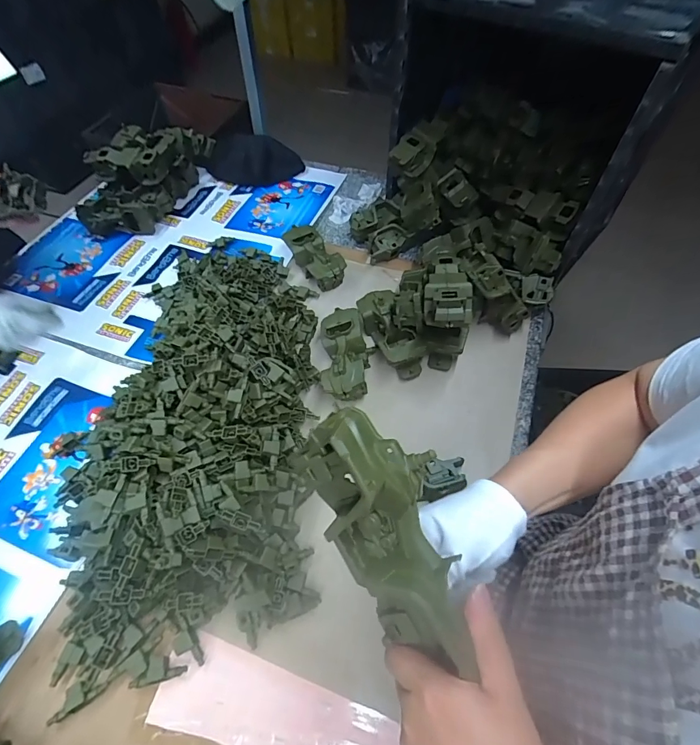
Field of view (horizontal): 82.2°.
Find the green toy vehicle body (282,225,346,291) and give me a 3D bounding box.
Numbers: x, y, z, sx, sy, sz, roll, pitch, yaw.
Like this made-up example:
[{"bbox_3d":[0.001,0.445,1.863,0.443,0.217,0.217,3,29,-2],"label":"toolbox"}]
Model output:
[{"bbox_3d":[-0.077,-0.252,0.876,0.074,0.066,0.165,-31,63,-16],"label":"green toy vehicle body"}]

